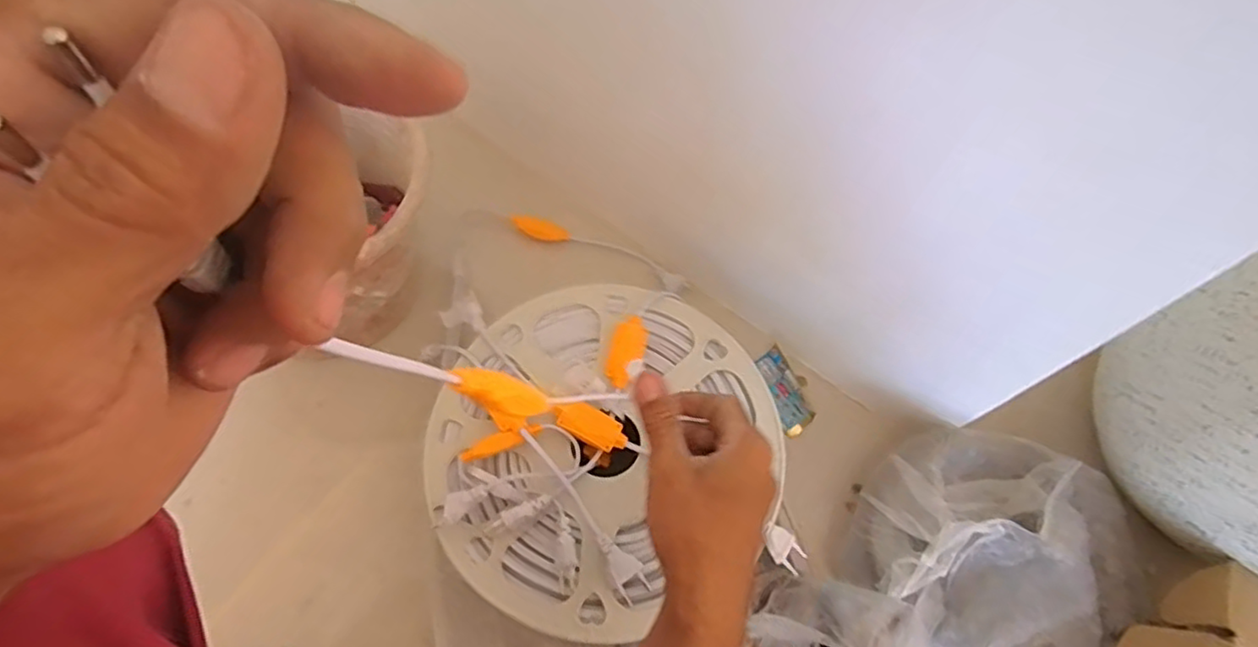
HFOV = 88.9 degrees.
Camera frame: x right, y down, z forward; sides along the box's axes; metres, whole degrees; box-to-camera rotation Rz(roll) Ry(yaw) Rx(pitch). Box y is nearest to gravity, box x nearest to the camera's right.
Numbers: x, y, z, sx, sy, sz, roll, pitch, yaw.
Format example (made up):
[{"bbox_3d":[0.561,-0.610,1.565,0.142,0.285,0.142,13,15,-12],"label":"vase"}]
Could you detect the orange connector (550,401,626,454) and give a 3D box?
[{"bbox_3d":[-0.032,0.084,0.534,0.065,0.015,0.028,28,66,-6],"label":"orange connector"}]

